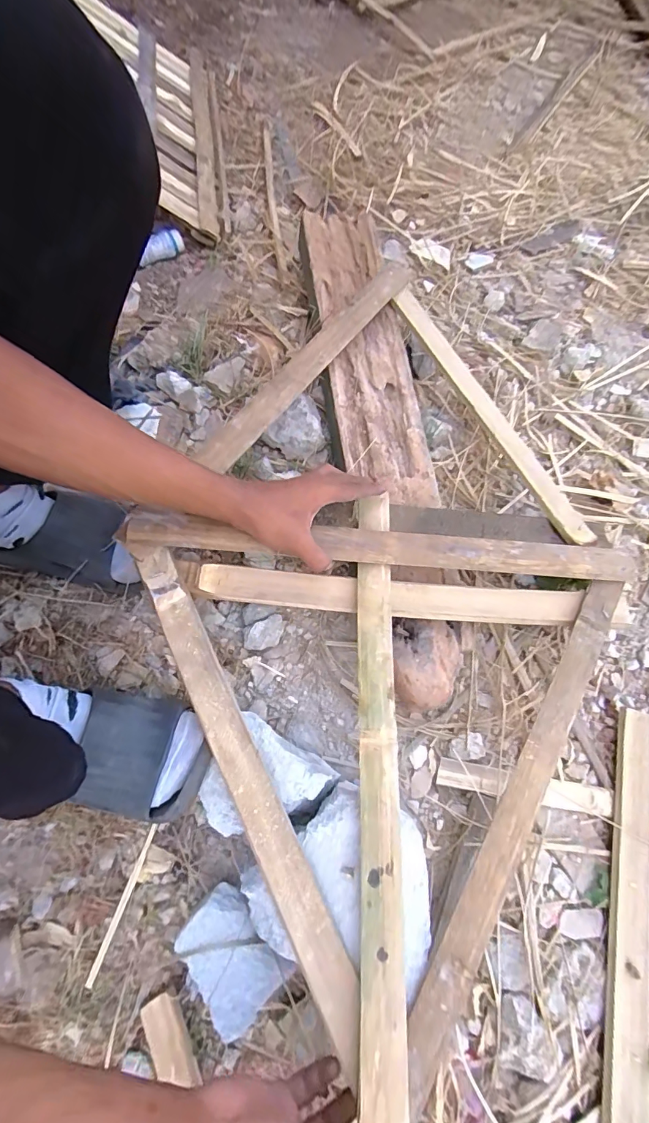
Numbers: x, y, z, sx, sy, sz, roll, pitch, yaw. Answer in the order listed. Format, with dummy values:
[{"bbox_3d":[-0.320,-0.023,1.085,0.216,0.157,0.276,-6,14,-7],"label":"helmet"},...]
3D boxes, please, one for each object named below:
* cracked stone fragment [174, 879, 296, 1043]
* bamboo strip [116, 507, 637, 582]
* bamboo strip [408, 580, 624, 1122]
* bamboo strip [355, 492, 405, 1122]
[{"bbox_3d":[-0.081,0.341,0.384,0.071,0.041,0.096,-37,75,-15],"label":"cracked stone fragment"},{"bbox_3d":[0.063,-0.012,0.442,0.506,0.023,0.033,4,69,-5],"label":"bamboo strip"},{"bbox_3d":[0.179,0.197,0.380,0.038,0.008,0.447,35,69,1],"label":"bamboo strip"},{"bbox_3d":[0.044,0.158,0.375,0.031,0.013,0.479,2,67,-2],"label":"bamboo strip"}]

